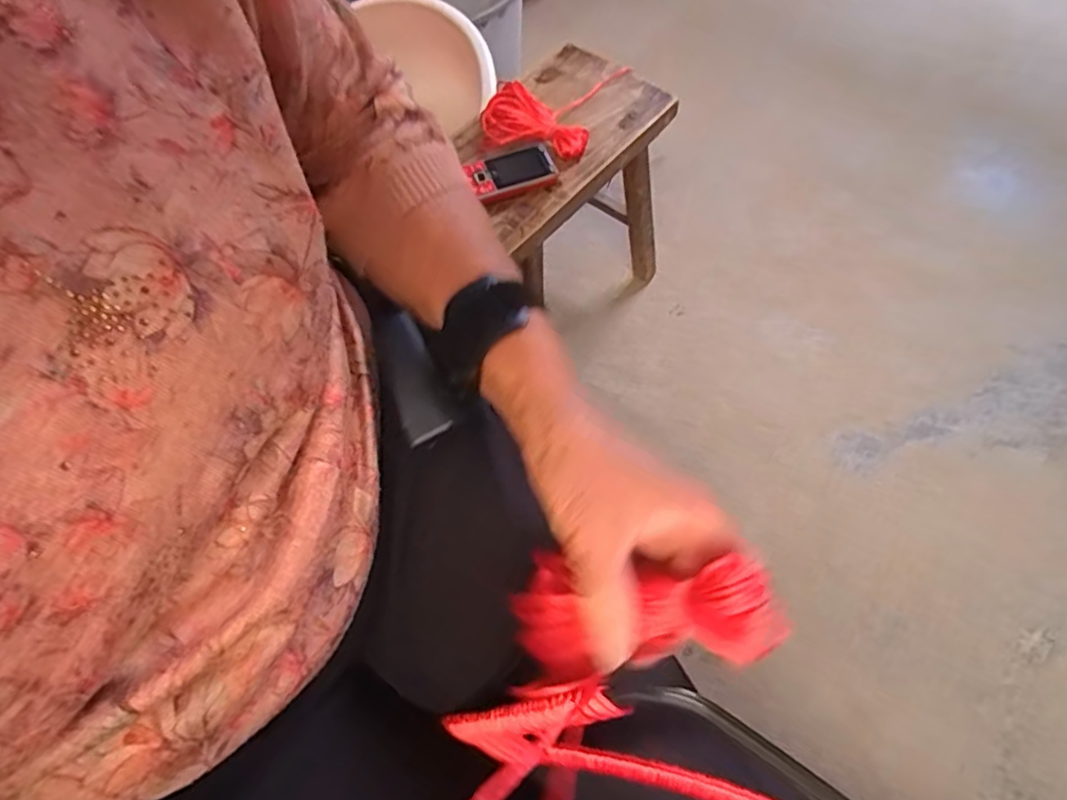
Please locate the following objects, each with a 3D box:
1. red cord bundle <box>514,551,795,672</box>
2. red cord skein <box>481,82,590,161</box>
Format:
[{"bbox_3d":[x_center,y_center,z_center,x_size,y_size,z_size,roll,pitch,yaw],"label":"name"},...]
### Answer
[{"bbox_3d":[0.048,0.098,0.281,0.125,0.034,0.048,-12,59,25],"label":"red cord bundle"},{"bbox_3d":[0.001,-0.337,0.745,0.135,0.048,0.057,28,65,13],"label":"red cord skein"}]

